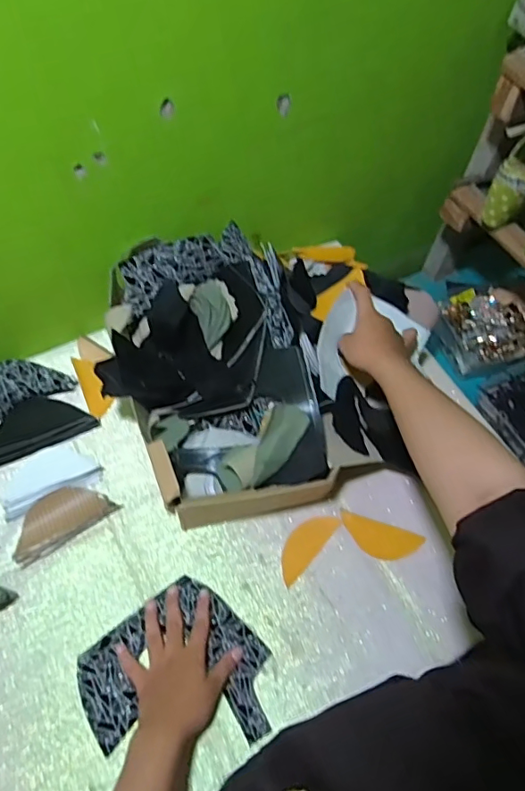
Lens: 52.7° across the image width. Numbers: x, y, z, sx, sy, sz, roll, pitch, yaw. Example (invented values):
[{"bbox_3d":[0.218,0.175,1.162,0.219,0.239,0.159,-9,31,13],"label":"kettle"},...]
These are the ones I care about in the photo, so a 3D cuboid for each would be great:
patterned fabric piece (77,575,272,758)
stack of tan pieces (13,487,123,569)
[{"bbox_3d":[-0.088,0.306,0.566,0.182,0.008,0.179,-32,67,-21],"label":"patterned fabric piece"},{"bbox_3d":[-0.247,0.148,0.645,0.122,0.021,0.059,-32,67,-21],"label":"stack of tan pieces"}]

